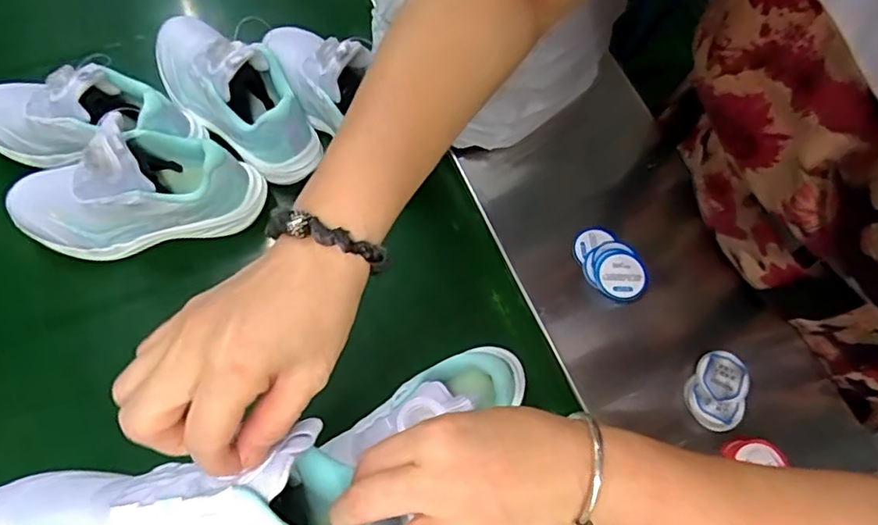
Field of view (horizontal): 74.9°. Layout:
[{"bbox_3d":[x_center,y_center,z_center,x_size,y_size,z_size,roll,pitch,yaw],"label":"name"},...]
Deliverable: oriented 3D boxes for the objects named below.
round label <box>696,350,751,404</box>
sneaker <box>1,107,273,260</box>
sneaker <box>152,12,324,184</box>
[{"bbox_3d":[0.271,0.109,0.546,0.048,0.005,0.048,1,68,-2],"label":"round label"},{"bbox_3d":[-0.297,-0.076,0.559,0.236,0.122,0.089,-13,69,-8],"label":"sneaker"},{"bbox_3d":[-0.223,-0.188,0.613,0.218,0.107,0.087,37,71,12],"label":"sneaker"}]

